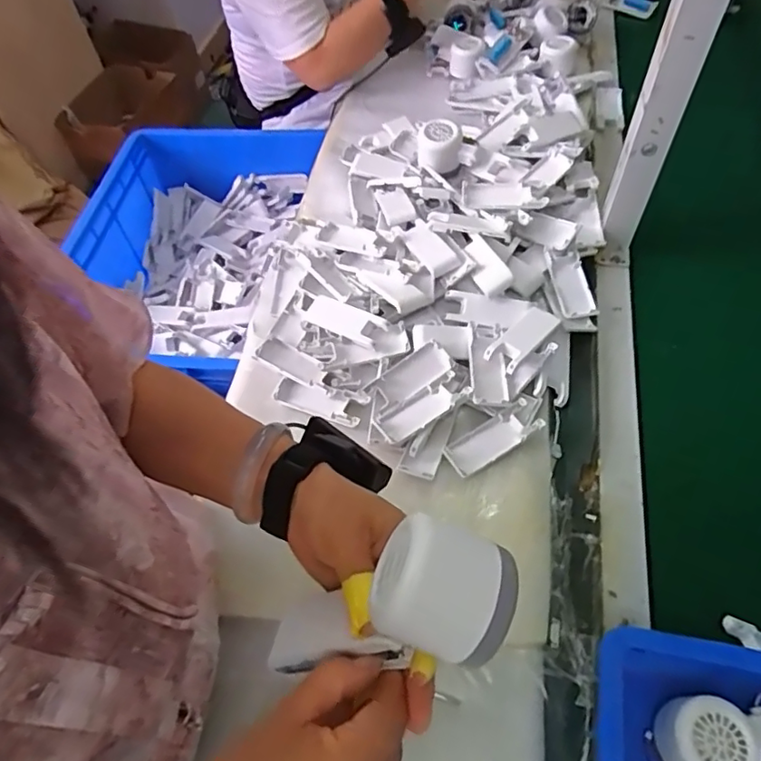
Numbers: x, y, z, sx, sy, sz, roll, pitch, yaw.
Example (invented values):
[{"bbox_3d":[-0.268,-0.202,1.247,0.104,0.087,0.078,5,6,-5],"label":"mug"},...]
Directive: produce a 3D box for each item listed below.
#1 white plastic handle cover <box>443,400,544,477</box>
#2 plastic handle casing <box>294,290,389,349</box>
[{"bbox_3d":[0.115,0.059,0.569,0.099,0.016,0.038,-29,61,-13],"label":"white plastic handle cover"},{"bbox_3d":[-0.050,-0.073,0.644,0.114,0.015,0.037,24,63,18],"label":"plastic handle casing"}]

